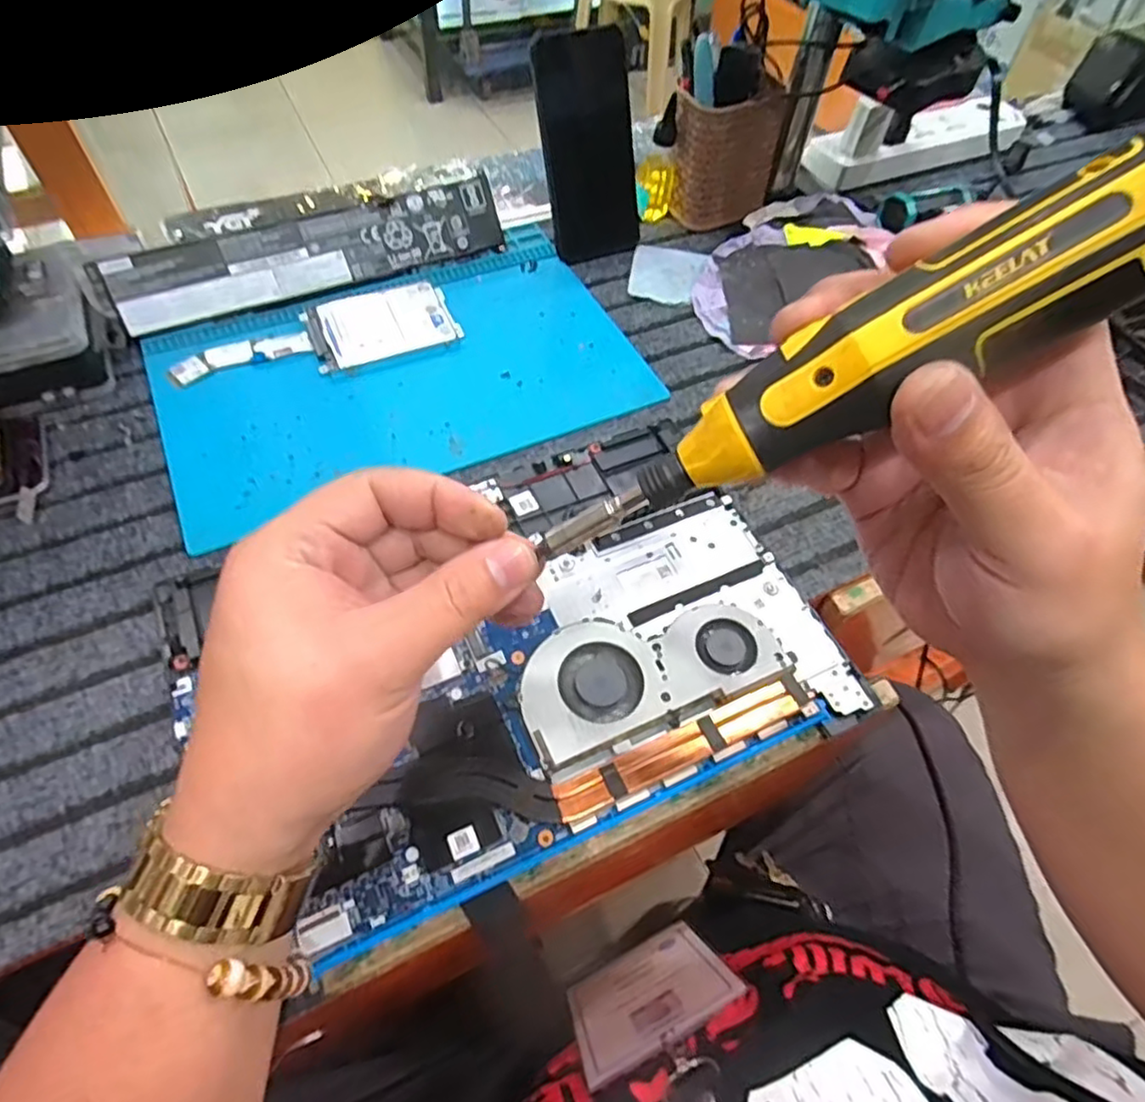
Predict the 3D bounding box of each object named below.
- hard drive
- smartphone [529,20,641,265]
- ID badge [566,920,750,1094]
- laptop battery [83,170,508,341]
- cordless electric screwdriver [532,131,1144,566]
[{"bbox_3d":[-0.149,-0.176,0.528,0.108,0.011,0.072,-21,59,-16],"label":"hard drive"},{"bbox_3d":[0.014,-0.336,0.568,0.079,0.164,0.008,-20,32,-15],"label":"smartphone"},{"bbox_3d":[0.043,0.261,0.402,0.092,0.130,0.004,-24,79,-12],"label":"ID badge"},{"bbox_3d":[-0.202,-0.238,0.541,0.304,0.059,0.013,-23,16,-17],"label":"laptop battery"},{"bbox_3d":[0.079,-0.049,0.192,0.210,0.029,0.030,-28,52,25],"label":"cordless electric screwdriver"}]

